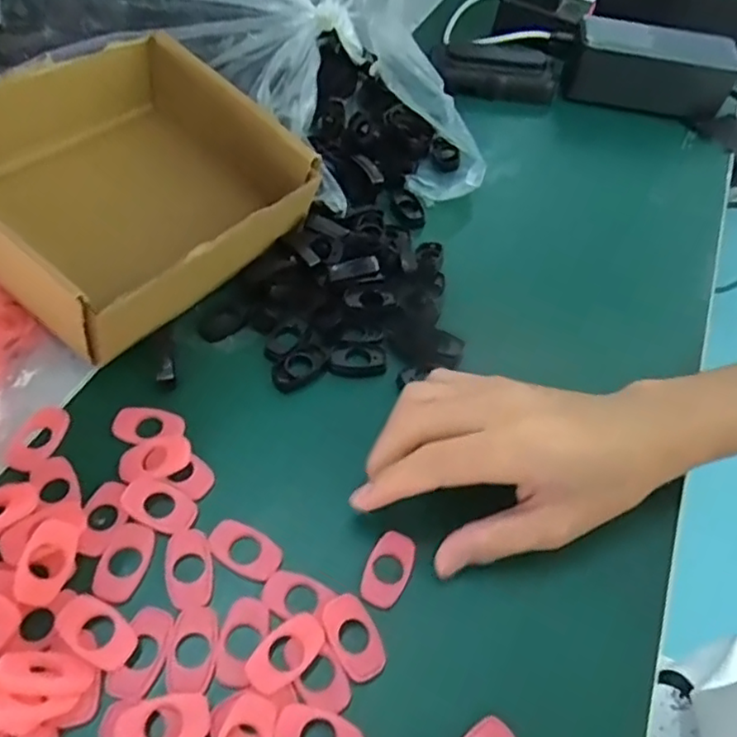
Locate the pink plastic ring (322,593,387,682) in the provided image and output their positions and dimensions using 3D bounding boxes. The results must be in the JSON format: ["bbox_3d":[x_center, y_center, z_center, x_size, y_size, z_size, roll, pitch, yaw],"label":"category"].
[{"bbox_3d":[-0.006,0.108,0.248,0.019,0.004,0.032,-25,75,-23],"label":"pink plastic ring"}]

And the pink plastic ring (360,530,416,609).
[{"bbox_3d":[0.009,0.087,0.268,0.019,0.004,0.032,26,56,12],"label":"pink plastic ring"}]

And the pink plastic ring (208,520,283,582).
[{"bbox_3d":[-0.054,0.077,0.266,0.032,0.004,0.019,26,56,12],"label":"pink plastic ring"}]

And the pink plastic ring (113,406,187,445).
[{"bbox_3d":[-0.104,0.026,0.294,0.034,0.007,0.019,5,54,-3],"label":"pink plastic ring"}]

